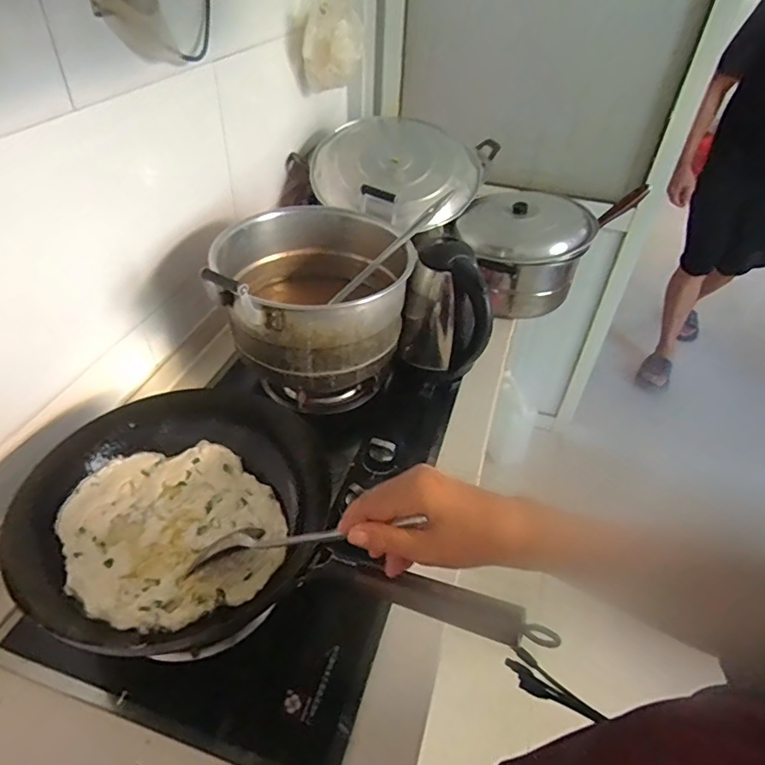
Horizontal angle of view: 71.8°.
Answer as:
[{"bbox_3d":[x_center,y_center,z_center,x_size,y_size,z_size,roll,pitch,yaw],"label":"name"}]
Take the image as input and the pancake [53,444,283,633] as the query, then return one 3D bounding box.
[{"bbox_3d":[-0.233,0.163,0.598,0.221,0.033,0.213,-15,45,-20],"label":"pancake"}]

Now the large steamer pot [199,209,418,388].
[{"bbox_3d":[-0.099,-0.131,0.798,0.273,0.164,0.258,2,42,-2],"label":"large steamer pot"}]

